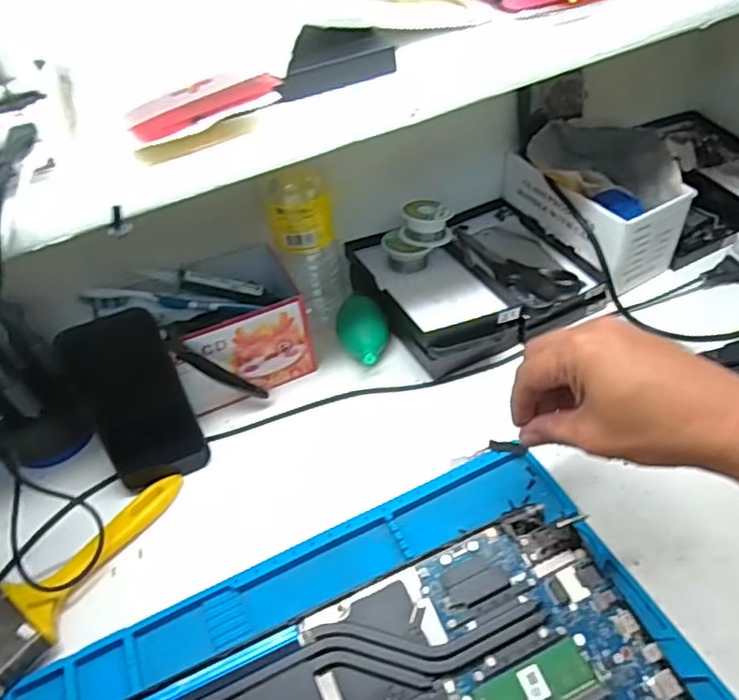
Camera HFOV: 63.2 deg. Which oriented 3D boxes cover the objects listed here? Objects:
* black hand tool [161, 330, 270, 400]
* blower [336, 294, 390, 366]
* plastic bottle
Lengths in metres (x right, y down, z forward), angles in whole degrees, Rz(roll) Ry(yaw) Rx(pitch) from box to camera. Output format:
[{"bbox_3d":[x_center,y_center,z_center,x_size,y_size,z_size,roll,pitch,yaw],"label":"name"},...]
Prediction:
[{"bbox_3d":[-0.133,0.017,0.513,0.010,0.111,0.012,-27,44,31],"label":"black hand tool"},{"bbox_3d":[-0.005,-0.013,0.580,0.047,0.041,0.077,-14,45,-6],"label":"blower"},{"bbox_3d":[-0.059,-0.100,0.587,0.061,0.167,0.073,-10,45,-2],"label":"plastic bottle"}]

